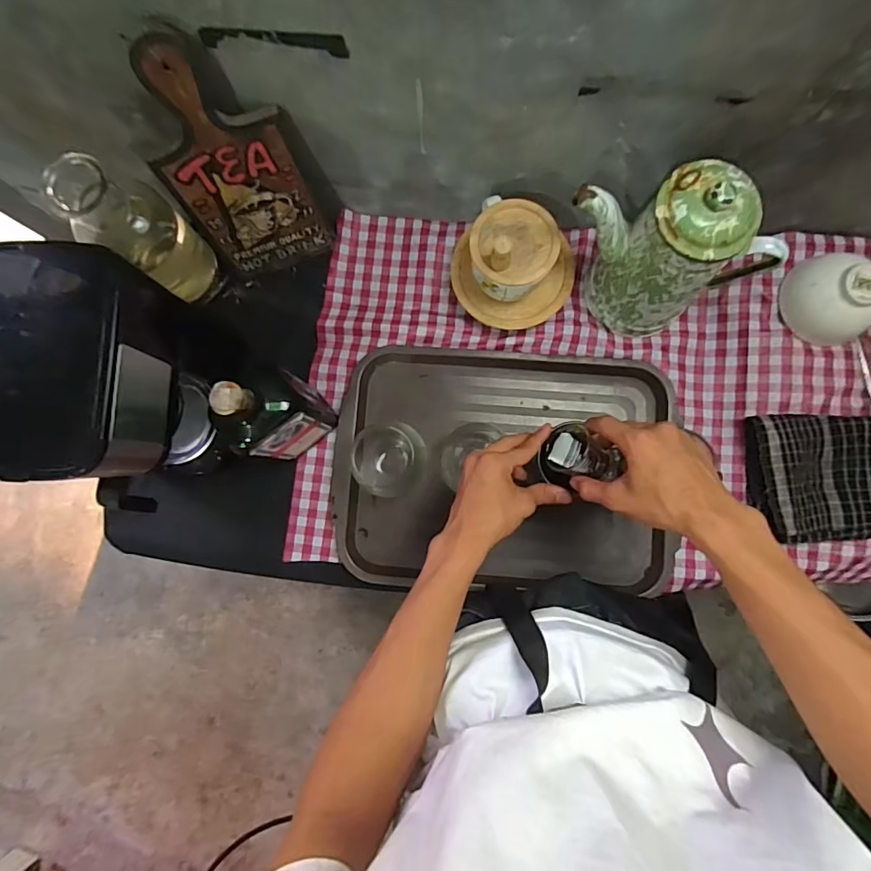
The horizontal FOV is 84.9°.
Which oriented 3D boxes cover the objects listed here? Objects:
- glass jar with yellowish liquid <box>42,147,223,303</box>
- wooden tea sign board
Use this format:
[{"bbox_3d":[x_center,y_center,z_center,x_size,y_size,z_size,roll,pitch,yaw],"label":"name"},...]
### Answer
[{"bbox_3d":[-0.343,-0.246,0.560,0.095,0.197,0.096,0,85,2],"label":"glass jar with yellowish liquid"},{"bbox_3d":[-0.215,-0.280,0.516,0.148,0.268,0.012,-21,70,0],"label":"wooden tea sign board"}]

